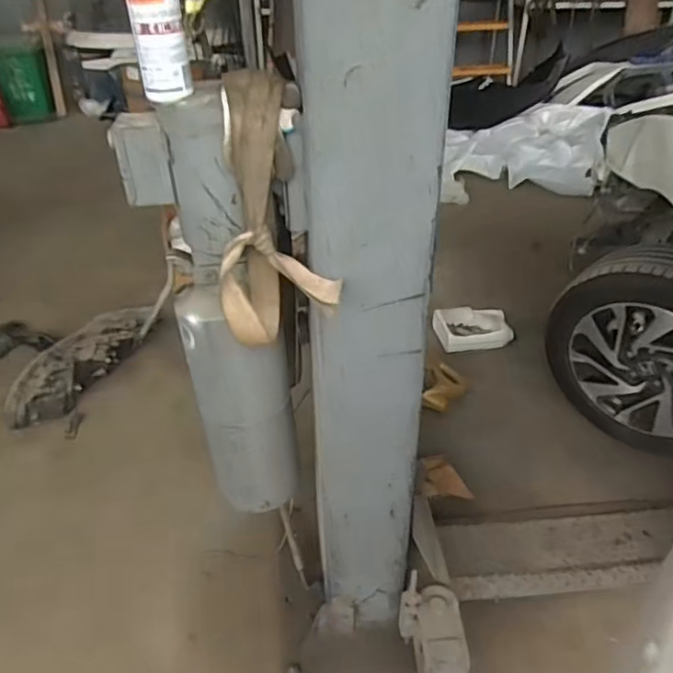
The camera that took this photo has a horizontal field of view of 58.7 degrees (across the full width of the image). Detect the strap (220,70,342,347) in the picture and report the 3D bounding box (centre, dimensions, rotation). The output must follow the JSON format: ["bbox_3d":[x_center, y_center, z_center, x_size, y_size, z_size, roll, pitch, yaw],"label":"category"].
[{"bbox_3d":[-0.084,-0.166,0.839,0.158,0.335,0.158,-2,39,-1],"label":"strap"}]

